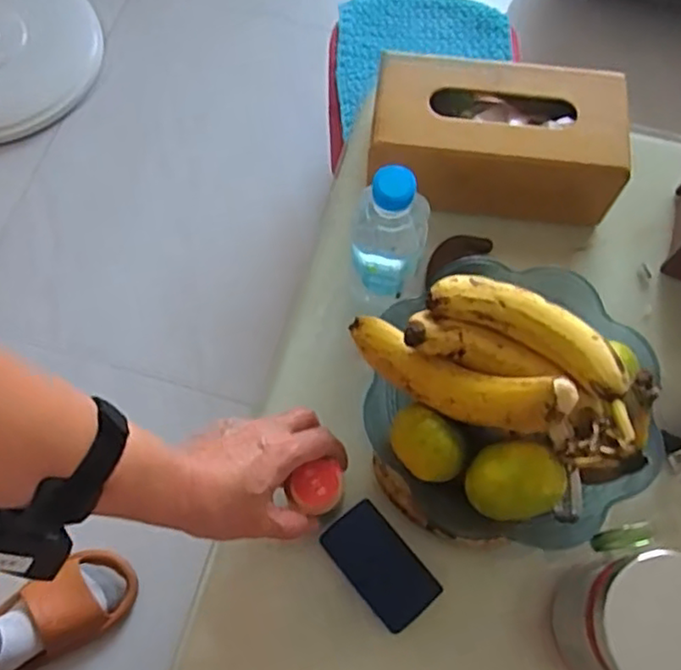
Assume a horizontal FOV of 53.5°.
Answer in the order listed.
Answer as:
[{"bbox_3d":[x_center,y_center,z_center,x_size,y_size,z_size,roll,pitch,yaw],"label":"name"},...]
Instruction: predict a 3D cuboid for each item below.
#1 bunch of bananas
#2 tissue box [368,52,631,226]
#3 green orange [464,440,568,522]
[{"bbox_3d":[0.114,0.014,0.469,0.202,0.066,0.099,28,71,10],"label":"bunch of bananas"},{"bbox_3d":[0.142,-0.179,0.628,0.223,0.082,0.116,5,69,1],"label":"tissue box"},{"bbox_3d":[0.123,0.103,0.475,0.066,0.048,0.053,-14,70,-6],"label":"green orange"}]

